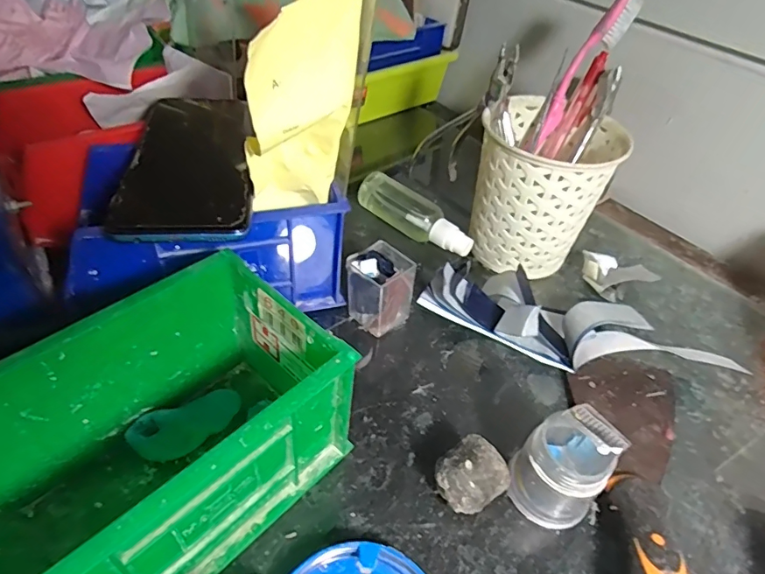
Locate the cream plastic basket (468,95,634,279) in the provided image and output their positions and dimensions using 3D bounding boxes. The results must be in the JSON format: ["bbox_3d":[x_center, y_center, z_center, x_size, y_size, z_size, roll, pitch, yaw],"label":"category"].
[{"bbox_3d":[0.118,-0.074,0.383,0.097,0.119,0.091,25,47,19],"label":"cream plastic basket"}]

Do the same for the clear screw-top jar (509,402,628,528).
[{"bbox_3d":[0.094,0.088,0.247,0.041,0.072,0.039,3,44,-3],"label":"clear screw-top jar"}]

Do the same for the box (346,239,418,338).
[{"bbox_3d":[0.000,0.000,0.335,0.035,0.061,0.038,37,52,28],"label":"box"}]

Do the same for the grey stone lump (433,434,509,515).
[{"bbox_3d":[0.045,0.102,0.256,0.031,0.033,0.031,-29,54,-31],"label":"grey stone lump"}]

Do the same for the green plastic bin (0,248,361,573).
[{"bbox_3d":[-0.105,0.077,0.222,0.095,0.092,0.160,35,51,27],"label":"green plastic bin"}]

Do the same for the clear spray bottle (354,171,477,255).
[{"bbox_3d":[0.029,-0.057,0.423,0.114,0.035,0.032,34,50,26],"label":"clear spray bottle"}]

